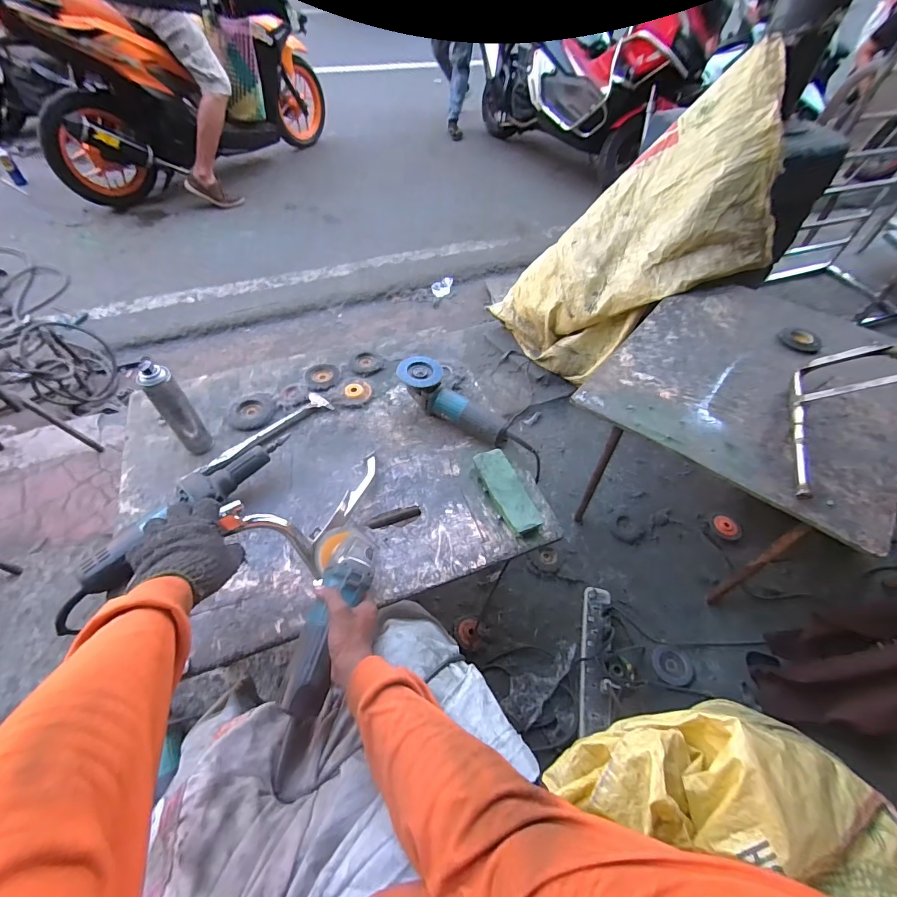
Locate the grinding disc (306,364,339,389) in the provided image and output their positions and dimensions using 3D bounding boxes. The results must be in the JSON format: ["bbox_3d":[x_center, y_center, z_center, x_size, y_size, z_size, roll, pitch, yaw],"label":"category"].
[{"bbox_3d":[-0.298,-0.171,0.983,0.076,0.007,0.088,-8,54,-8],"label":"grinding disc"}]

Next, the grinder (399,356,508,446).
[{"bbox_3d":[0.015,-0.106,0.897,0.273,0.080,0.095,29,57,17],"label":"grinder"}]

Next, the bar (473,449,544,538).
[{"bbox_3d":[0.110,0.081,0.787,0.063,0.031,0.177,-17,56,-15],"label":"bar"}]

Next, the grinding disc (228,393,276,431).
[{"bbox_3d":[-0.427,-0.084,0.910,0.095,0.014,0.098,-7,54,-8],"label":"grinding disc"}]

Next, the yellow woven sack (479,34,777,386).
[{"bbox_3d":[0.605,-0.617,1.309,0.273,0.953,0.437,19,40,-41],"label":"yellow woven sack"}]

